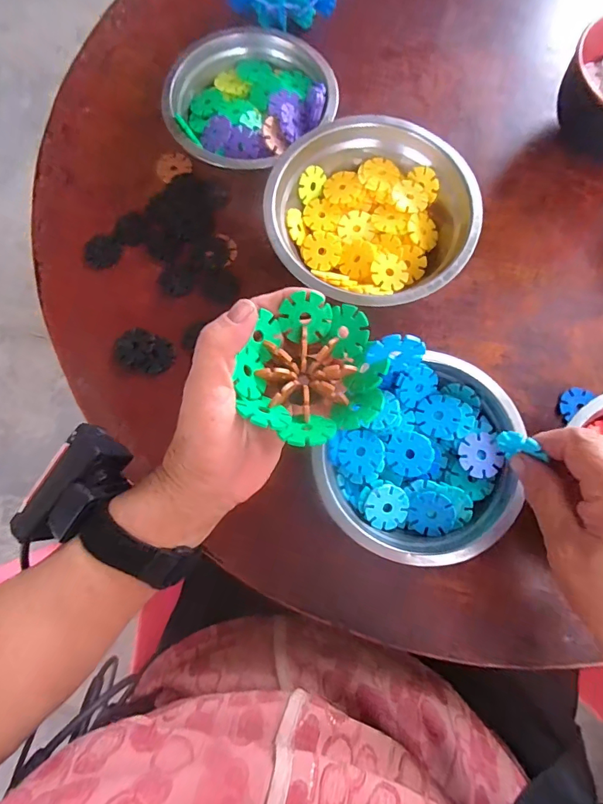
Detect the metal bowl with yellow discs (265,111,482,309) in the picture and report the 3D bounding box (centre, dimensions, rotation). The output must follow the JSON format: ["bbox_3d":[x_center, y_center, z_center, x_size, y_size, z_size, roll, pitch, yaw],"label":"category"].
[{"bbox_3d":[0.055,-0.148,0.351,0.165,0.051,0.152,0,78,0],"label":"metal bowl with yellow discs"}]

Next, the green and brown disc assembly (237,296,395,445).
[{"bbox_3d":[0.007,-0.018,0.246,0.079,0.029,0.085,0,78,0],"label":"green and brown disc assembly"}]

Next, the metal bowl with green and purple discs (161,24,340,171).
[{"bbox_3d":[-0.045,-0.255,0.372,0.135,0.046,0.126,0,78,0],"label":"metal bowl with green and purple discs"}]

